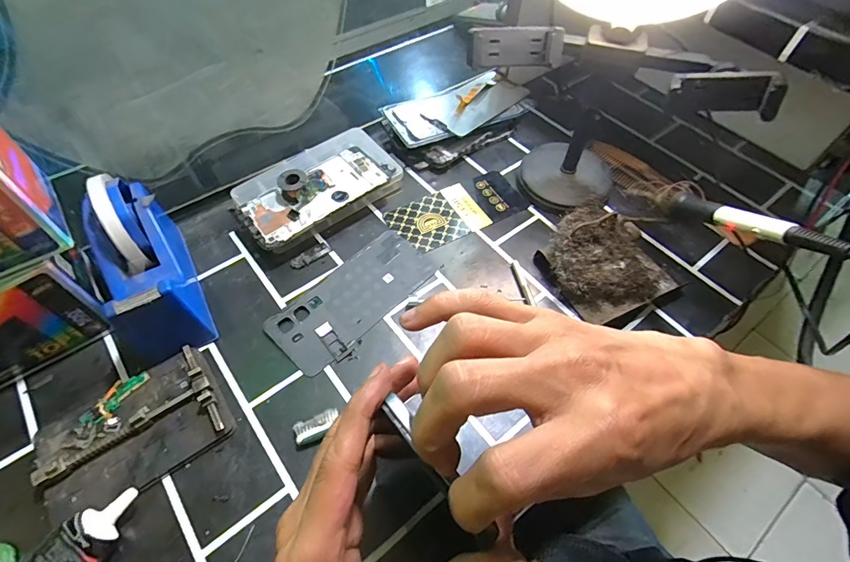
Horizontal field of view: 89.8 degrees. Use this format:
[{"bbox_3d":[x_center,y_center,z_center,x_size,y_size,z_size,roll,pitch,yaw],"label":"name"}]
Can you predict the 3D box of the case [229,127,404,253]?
[{"bbox_3d":[-0.121,-0.109,0.474,0.177,0.044,0.108,-33,62,-22],"label":"case"}]

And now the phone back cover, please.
[{"bbox_3d":[-0.068,0.014,0.414,0.074,0.006,0.164,37,62,22],"label":"phone back cover"}]

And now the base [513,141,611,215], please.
[{"bbox_3d":[0.163,-0.122,0.498,0.103,0.033,0.107,1,55,-1],"label":"base"}]

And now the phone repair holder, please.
[{"bbox_3d":[-0.228,0.116,0.333,0.128,0.021,0.089,-30,61,-21],"label":"phone repair holder"}]

